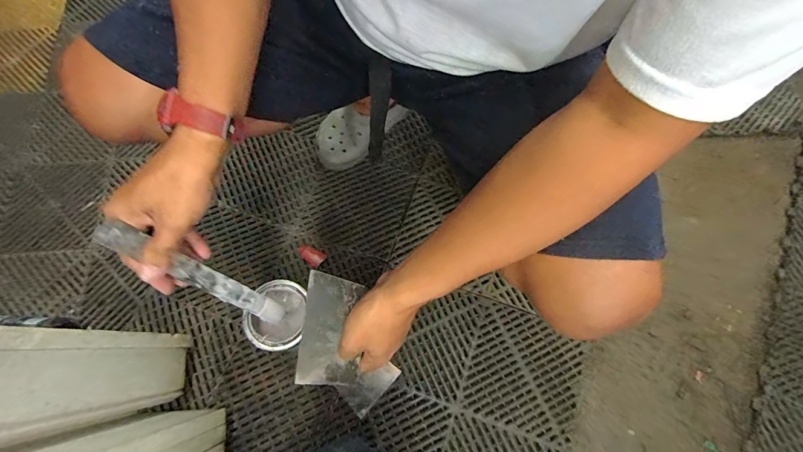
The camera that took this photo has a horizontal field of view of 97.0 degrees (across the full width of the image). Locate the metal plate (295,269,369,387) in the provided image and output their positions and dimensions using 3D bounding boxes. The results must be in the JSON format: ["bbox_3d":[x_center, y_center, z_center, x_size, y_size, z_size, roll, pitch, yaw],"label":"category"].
[{"bbox_3d":[-0.090,0.130,0.453,0.090,0.007,0.137,-1,76,25],"label":"metal plate"}]

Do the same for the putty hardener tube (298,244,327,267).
[{"bbox_3d":[-0.177,0.057,0.693,0.059,0.021,0.031,28,74,9],"label":"putty hardener tube"}]

